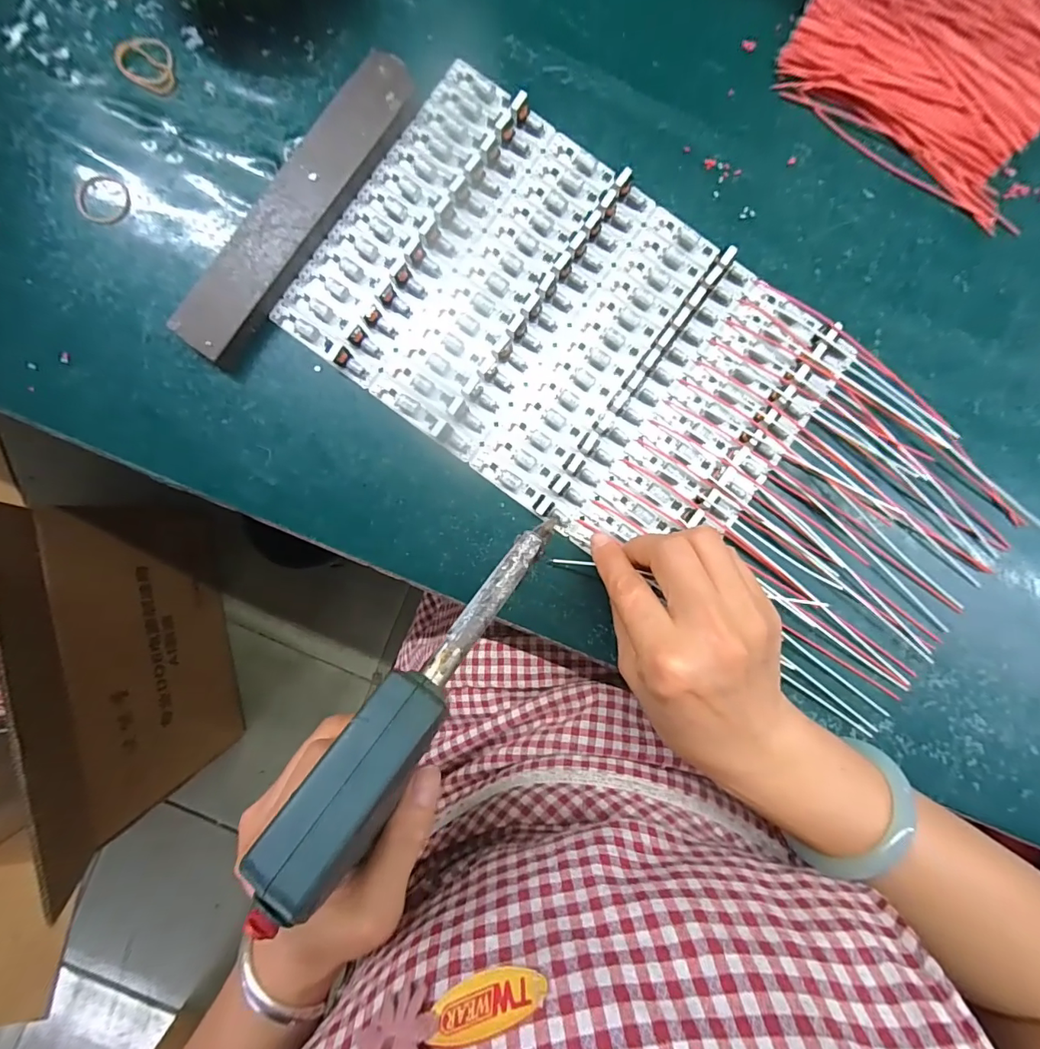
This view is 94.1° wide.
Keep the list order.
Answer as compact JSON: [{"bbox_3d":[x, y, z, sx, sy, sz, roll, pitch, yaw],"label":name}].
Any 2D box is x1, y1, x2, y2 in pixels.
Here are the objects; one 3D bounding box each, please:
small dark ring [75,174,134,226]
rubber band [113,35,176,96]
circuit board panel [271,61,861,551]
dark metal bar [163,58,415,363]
[{"bbox_3d":[-0.251,-0.196,0.291,0.033,0.004,0.031,0,90,0],"label":"small dark ring"},{"bbox_3d":[-0.224,-0.277,0.290,0.030,0.004,0.041,-37,90,-1],"label":"rubber band"},{"bbox_3d":[0.026,-0.114,0.286,0.292,0.012,0.187,36,90,0],"label":"circuit board panel"},{"bbox_3d":[-0.127,-0.182,0.280,0.031,0.018,0.196,37,90,0],"label":"dark metal bar"}]

